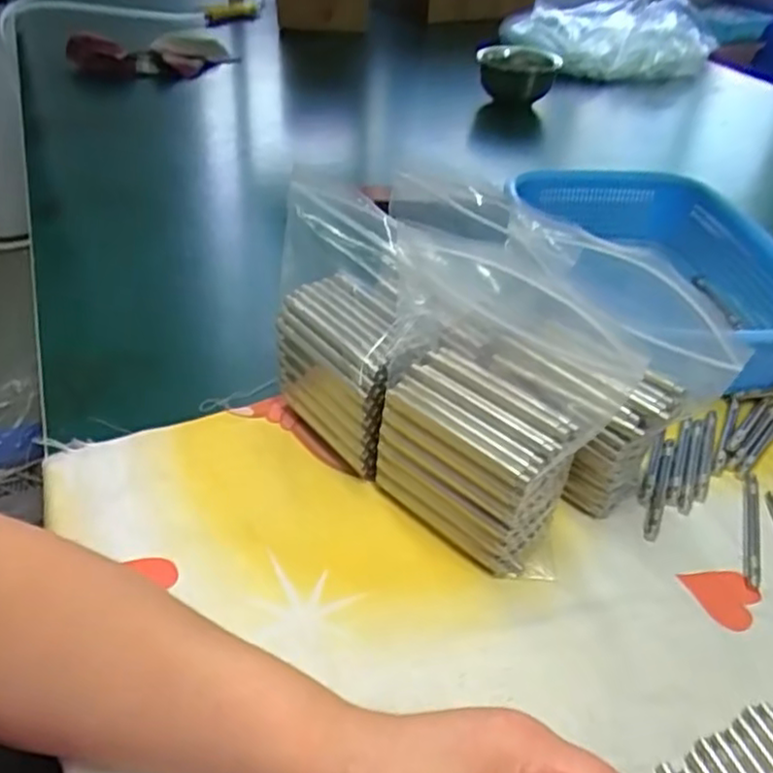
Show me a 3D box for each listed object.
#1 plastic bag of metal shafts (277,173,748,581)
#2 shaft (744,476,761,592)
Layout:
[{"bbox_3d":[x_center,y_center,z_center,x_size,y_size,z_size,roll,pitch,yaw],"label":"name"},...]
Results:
[{"bbox_3d":[0.057,-0.018,0.410,0.252,0.146,0.151,31,47,30],"label":"plastic bag of metal shafts"},{"bbox_3d":[0.223,0.085,0.409,0.009,0.004,0.090,17,41,16],"label":"shaft"}]

